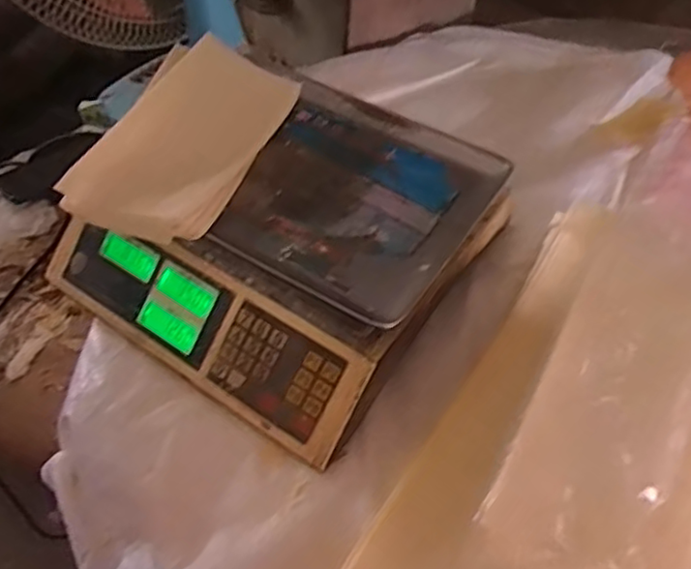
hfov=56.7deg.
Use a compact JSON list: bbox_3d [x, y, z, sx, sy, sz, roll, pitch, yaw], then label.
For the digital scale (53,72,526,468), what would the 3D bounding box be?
[{"bbox_3d":[-0.053,-0.050,0.599,0.309,0.093,0.307,28,56,24],"label":"digital scale"}]

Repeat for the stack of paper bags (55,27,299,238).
[{"bbox_3d":[-0.137,-0.134,0.567,0.125,0.031,0.222,21,60,-1],"label":"stack of paper bags"}]

